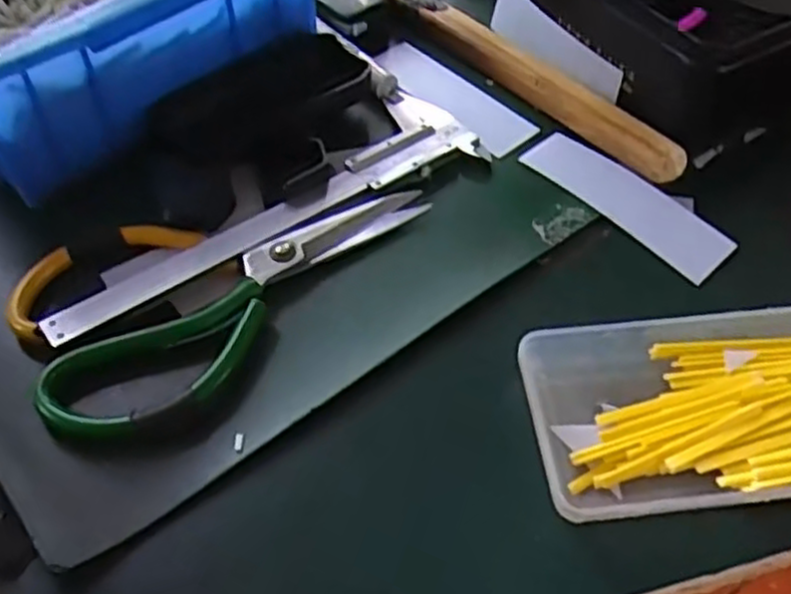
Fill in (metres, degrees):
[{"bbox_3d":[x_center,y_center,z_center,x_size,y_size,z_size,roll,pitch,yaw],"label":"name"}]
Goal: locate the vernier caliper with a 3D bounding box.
[{"bbox_3d":[-0.070,-0.060,0.385,0.226,0.018,0.090,-27,57,-17],"label":"vernier caliper"}]

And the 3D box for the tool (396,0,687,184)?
[{"bbox_3d":[0.050,-0.147,0.448,0.023,0.019,0.278,-34,60,-22],"label":"tool"}]

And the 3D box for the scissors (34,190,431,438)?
[{"bbox_3d":[-0.063,0.000,0.344,0.193,0.008,0.052,-37,60,-23],"label":"scissors"}]

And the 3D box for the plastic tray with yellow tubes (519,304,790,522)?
[{"bbox_3d":[0.132,0.042,0.308,0.155,0.021,0.083,-6,53,-3],"label":"plastic tray with yellow tubes"}]

